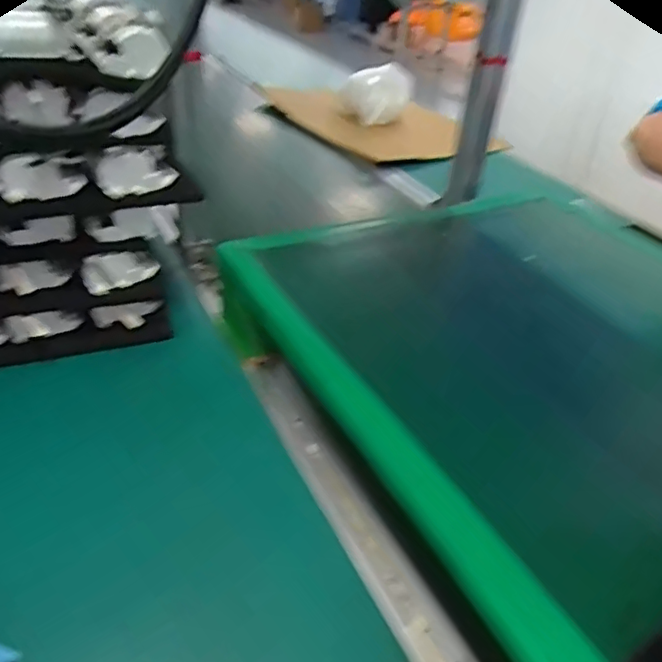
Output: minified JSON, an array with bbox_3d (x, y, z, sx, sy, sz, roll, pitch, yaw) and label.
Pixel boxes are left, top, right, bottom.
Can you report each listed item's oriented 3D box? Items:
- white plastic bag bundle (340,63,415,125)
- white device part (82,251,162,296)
[{"bbox_3d":[0.103,-0.525,1.328,0.159,0.123,0.141,6,36,3],"label":"white plastic bag bundle"},{"bbox_3d":[-0.226,-0.067,0.644,0.080,0.045,0.015,-24,44,-33],"label":"white device part"}]

